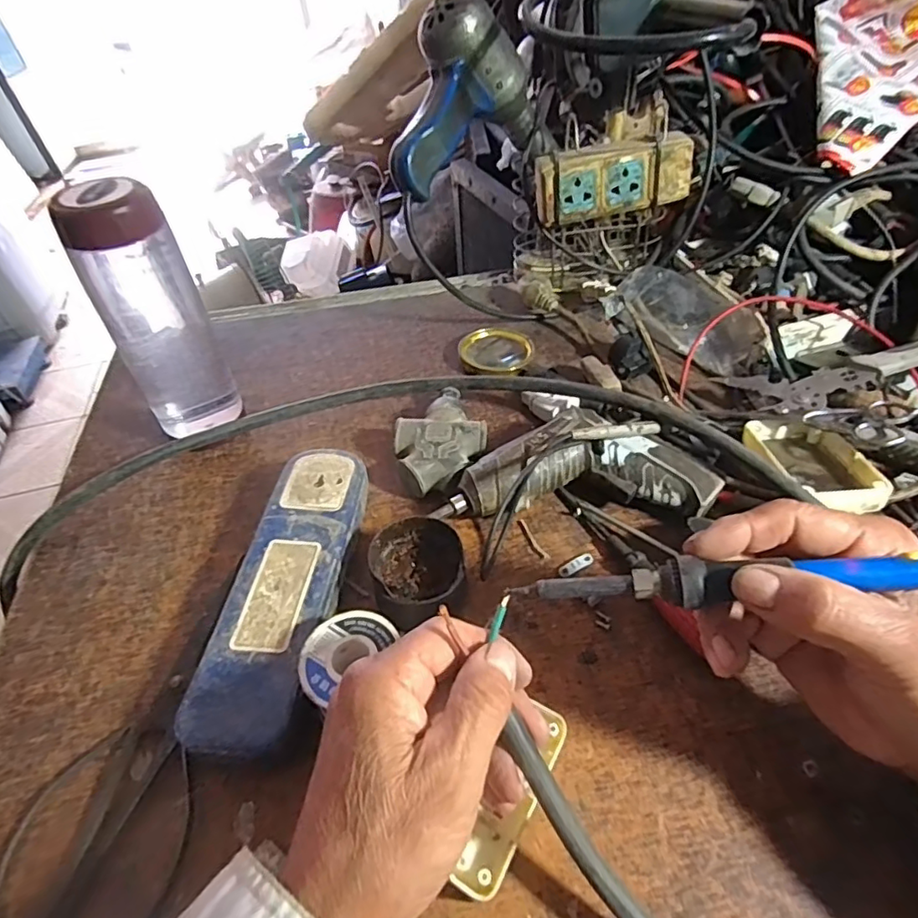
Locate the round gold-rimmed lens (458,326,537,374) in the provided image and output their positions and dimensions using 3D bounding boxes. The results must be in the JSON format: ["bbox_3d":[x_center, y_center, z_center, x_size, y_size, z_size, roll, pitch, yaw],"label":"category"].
[{"bbox_3d":[0.035,-0.097,0.530,0.067,0.014,0.060,-8,46,-1],"label":"round gold-rimmed lens"}]

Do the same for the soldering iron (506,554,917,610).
[{"bbox_3d":[0.127,0.050,0.241,0.210,0.015,0.018,-5,46,13],"label":"soldering iron"}]

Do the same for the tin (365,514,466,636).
[{"bbox_3d":[-0.025,0.071,0.365,0.056,0.036,0.063,-14,47,-6],"label":"tin"}]

